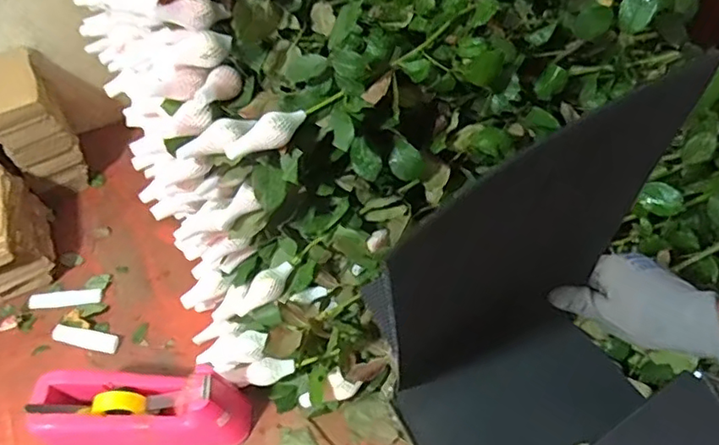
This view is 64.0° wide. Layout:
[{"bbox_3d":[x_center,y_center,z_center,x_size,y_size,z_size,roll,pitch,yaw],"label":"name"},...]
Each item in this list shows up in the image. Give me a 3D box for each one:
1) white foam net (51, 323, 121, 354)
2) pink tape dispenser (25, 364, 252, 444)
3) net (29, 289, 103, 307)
[{"bbox_3d":[-0.349,0.148,0.733,0.092,0.014,0.023,8,52,11],"label":"white foam net"},{"bbox_3d":[-0.225,0.204,0.618,0.202,0.102,0.076,-7,52,-1],"label":"pink tape dispenser"},{"bbox_3d":[-0.393,0.103,0.770,0.096,0.009,0.025,-5,51,1],"label":"net"}]

